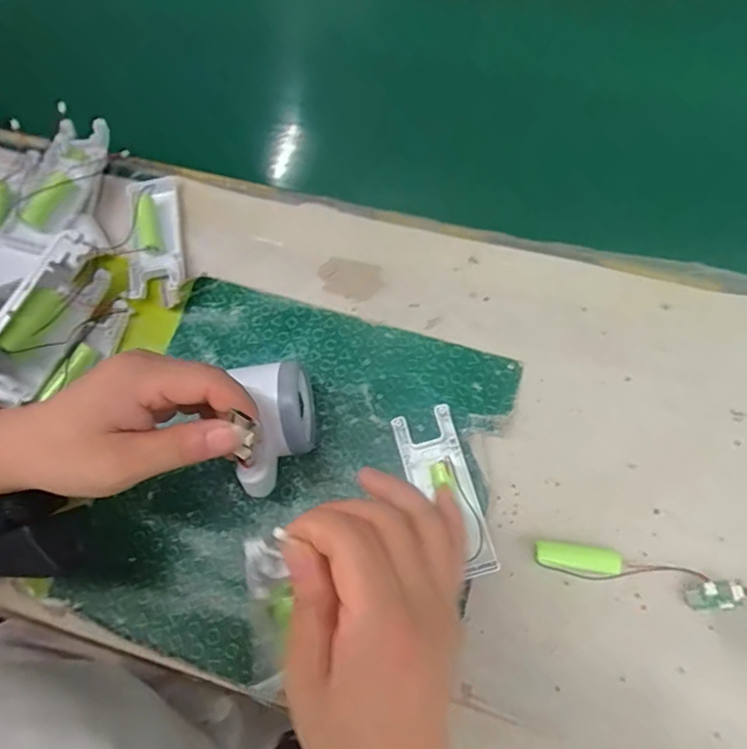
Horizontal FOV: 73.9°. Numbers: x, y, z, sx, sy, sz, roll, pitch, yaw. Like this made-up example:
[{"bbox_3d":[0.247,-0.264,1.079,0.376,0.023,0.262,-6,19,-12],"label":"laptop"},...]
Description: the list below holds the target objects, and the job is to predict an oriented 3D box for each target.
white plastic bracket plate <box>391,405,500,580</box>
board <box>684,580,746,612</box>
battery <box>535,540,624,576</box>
[{"bbox_3d":[0.045,0.075,0.315,0.038,0.014,0.104,-16,71,-3],"label":"white plastic bracket plate"},{"bbox_3d":[0.199,0.129,0.289,0.030,0.004,0.016,-15,82,17],"label":"board"},{"bbox_3d":[0.122,0.111,0.299,0.049,0.014,0.016,5,71,4],"label":"battery"}]

